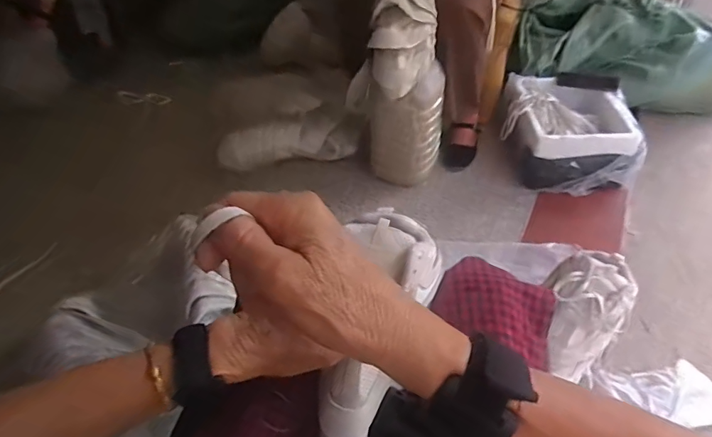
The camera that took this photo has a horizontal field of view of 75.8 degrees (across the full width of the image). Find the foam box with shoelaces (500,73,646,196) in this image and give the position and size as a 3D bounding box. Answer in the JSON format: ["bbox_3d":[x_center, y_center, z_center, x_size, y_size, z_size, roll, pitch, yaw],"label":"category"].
[{"bbox_3d":[0.600,-0.246,1.329,0.311,0.184,0.385,-1,43,5],"label":"foam box with shoelaces"}]

